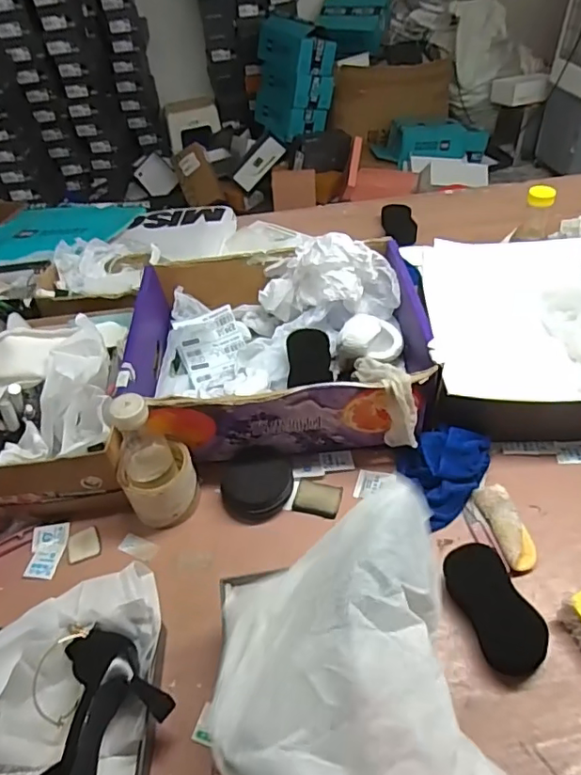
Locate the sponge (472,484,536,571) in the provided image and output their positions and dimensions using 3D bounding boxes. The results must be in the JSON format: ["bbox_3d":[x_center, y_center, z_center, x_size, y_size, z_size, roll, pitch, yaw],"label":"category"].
[{"bbox_3d":[0.259,0.165,0.647,0.041,0.024,0.105,-11,45,-4],"label":"sponge"}]

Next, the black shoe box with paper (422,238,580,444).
[{"bbox_3d":[0.341,-0.078,0.815,0.252,0.132,0.310,1,46,7],"label":"black shoe box with paper"}]

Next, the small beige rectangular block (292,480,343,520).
[{"bbox_3d":[0.035,0.144,0.700,0.057,0.012,0.045,8,47,14],"label":"small beige rectangular block"}]

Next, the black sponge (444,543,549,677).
[{"bbox_3d":[0.217,0.232,0.575,0.058,0.044,0.134,-20,61,-13],"label":"black sponge"}]

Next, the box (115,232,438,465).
[{"bbox_3d":[-0.022,-0.074,0.792,0.398,0.153,0.344,-5,45,2],"label":"box"}]

